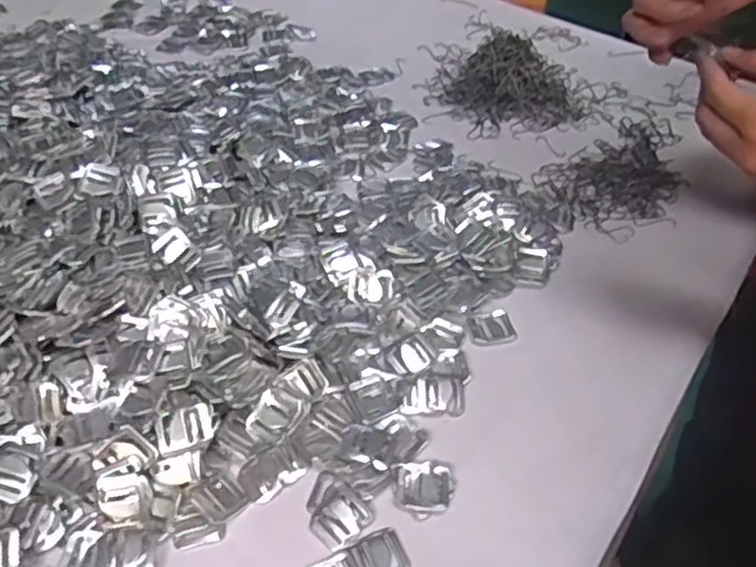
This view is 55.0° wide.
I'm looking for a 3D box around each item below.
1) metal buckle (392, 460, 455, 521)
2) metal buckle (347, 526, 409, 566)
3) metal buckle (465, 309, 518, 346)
[{"bbox_3d":[0.031,0.134,0.475,0.039,0.009,0.037,-2,47,-5],"label":"metal buckle"},{"bbox_3d":[0.000,0.168,0.448,0.032,0.004,0.030,-16,50,-18],"label":"metal buckle"},{"bbox_3d":[0.088,0.034,0.571,0.037,0.004,0.032,-10,48,-13],"label":"metal buckle"}]

